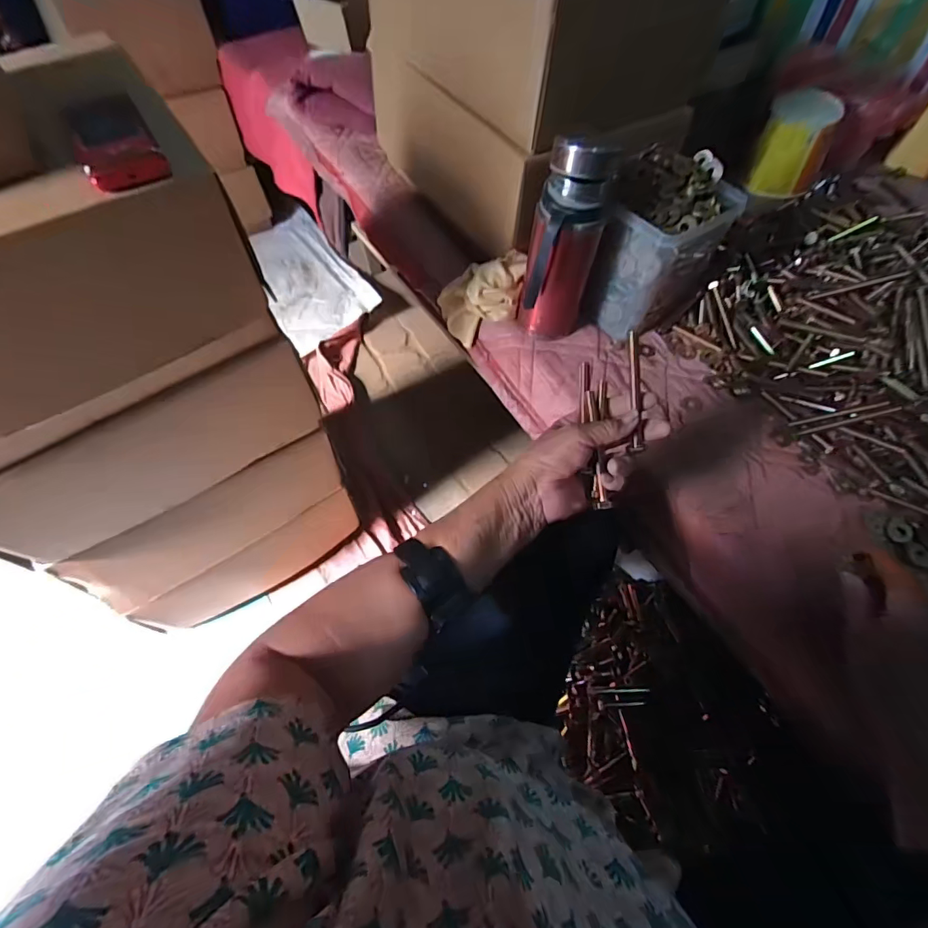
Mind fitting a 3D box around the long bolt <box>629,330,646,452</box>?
[{"bbox_3d":[0.146,-0.061,0.401,0.006,0.101,0.009,-13,19,-9],"label":"long bolt"}]

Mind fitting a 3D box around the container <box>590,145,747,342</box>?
[{"bbox_3d":[0.239,-0.285,0.617,0.151,0.159,0.143,-25,64,-14],"label":"container"}]

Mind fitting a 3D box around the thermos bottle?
[{"bbox_3d":[0.118,-0.246,0.554,0.078,0.223,0.073,14,62,7],"label":"thermos bottle"}]

